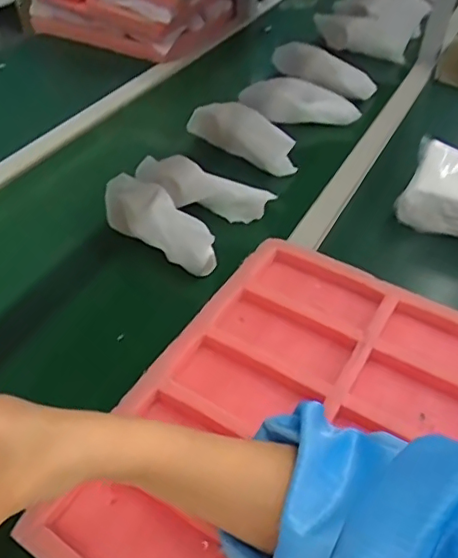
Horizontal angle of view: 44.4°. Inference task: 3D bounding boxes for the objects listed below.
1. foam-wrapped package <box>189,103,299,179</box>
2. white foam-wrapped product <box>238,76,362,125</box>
[{"bbox_3d":[0.028,-0.227,0.881,0.060,0.065,0.191,-29,53,-29],"label":"foam-wrapped package"},{"bbox_3d":[0.127,-0.309,1.000,0.206,0.080,0.040,15,45,11],"label":"white foam-wrapped product"}]

